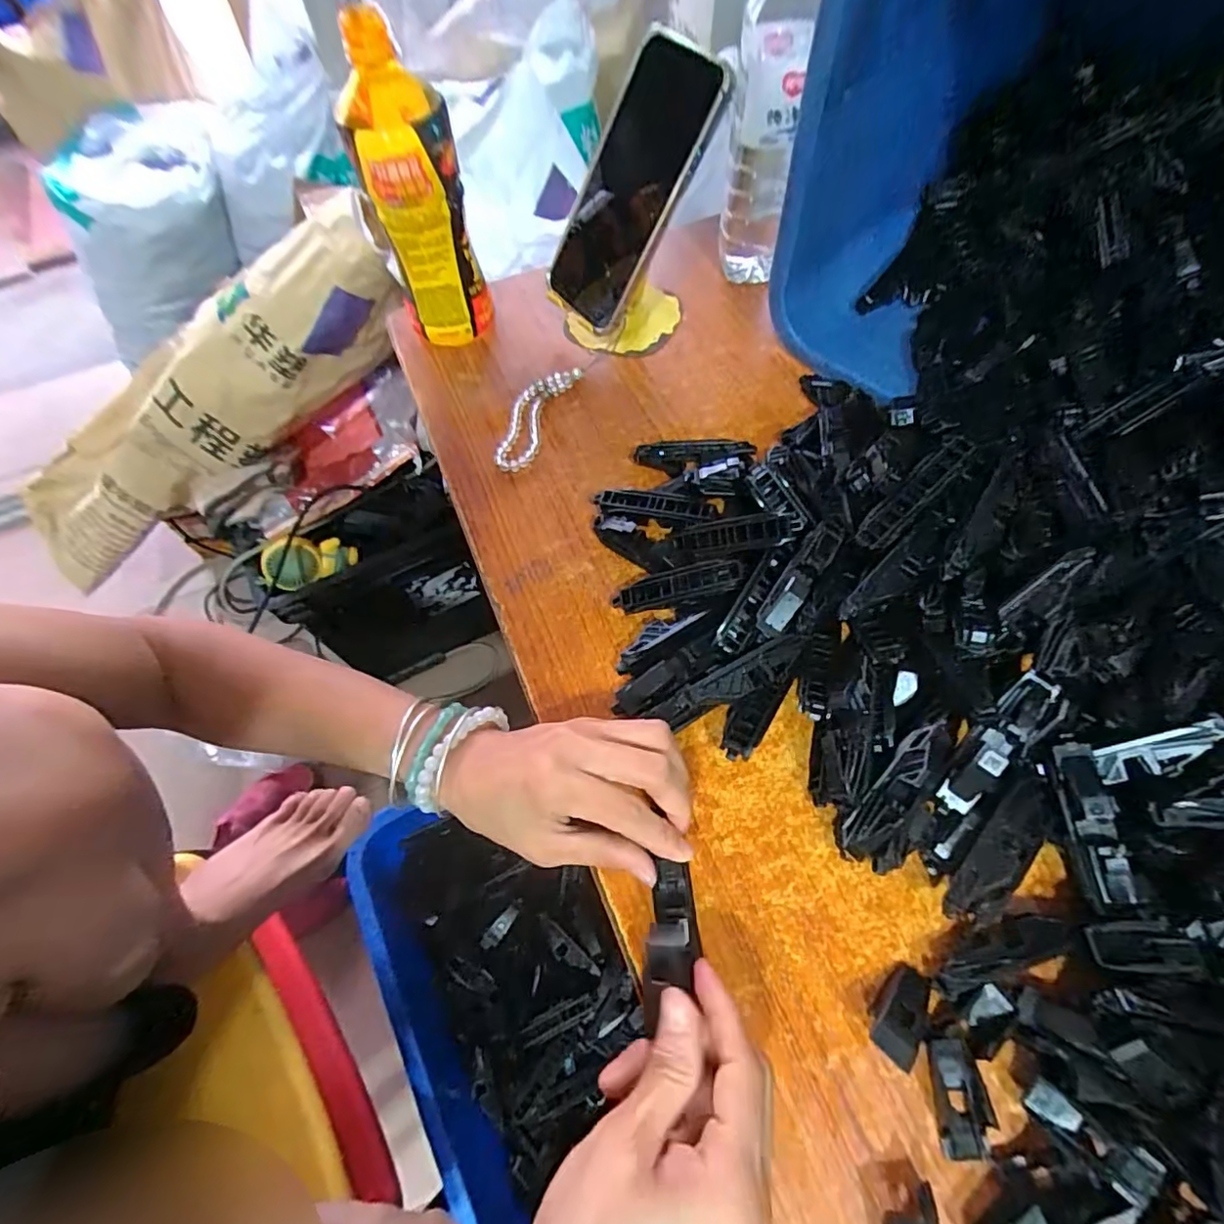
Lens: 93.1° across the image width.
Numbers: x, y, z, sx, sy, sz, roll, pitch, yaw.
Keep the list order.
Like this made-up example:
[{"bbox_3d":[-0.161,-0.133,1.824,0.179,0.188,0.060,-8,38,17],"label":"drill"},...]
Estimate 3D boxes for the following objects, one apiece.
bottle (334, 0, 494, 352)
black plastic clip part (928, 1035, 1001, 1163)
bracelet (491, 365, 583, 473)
[{"bbox_3d":[-0.139,-0.292,0.416,0.064,0.182,0.076,-20,62,-8],"label":"bottle"},{"bbox_3d":[0.144,0.200,0.238,0.019,0.009,0.040,2,61,4],"label":"black plastic clip part"},{"bbox_3d":[-0.061,-0.148,0.437,0.038,0.009,0.104,19,64,13],"label":"bracelet"}]

